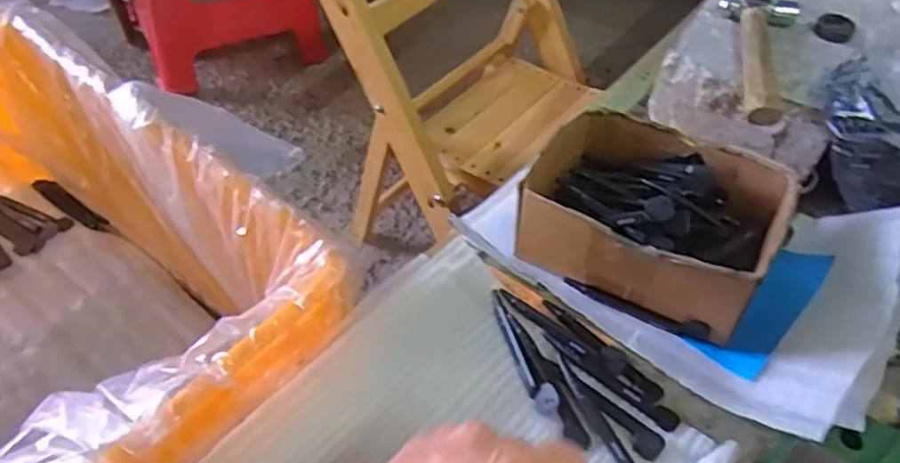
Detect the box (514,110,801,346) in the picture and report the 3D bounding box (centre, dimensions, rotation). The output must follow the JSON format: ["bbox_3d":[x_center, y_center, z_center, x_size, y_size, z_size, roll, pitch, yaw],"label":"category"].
[{"bbox_3d":[0.143,-0.010,0.500,0.160,0.072,0.128,25,51,17],"label":"box"}]

